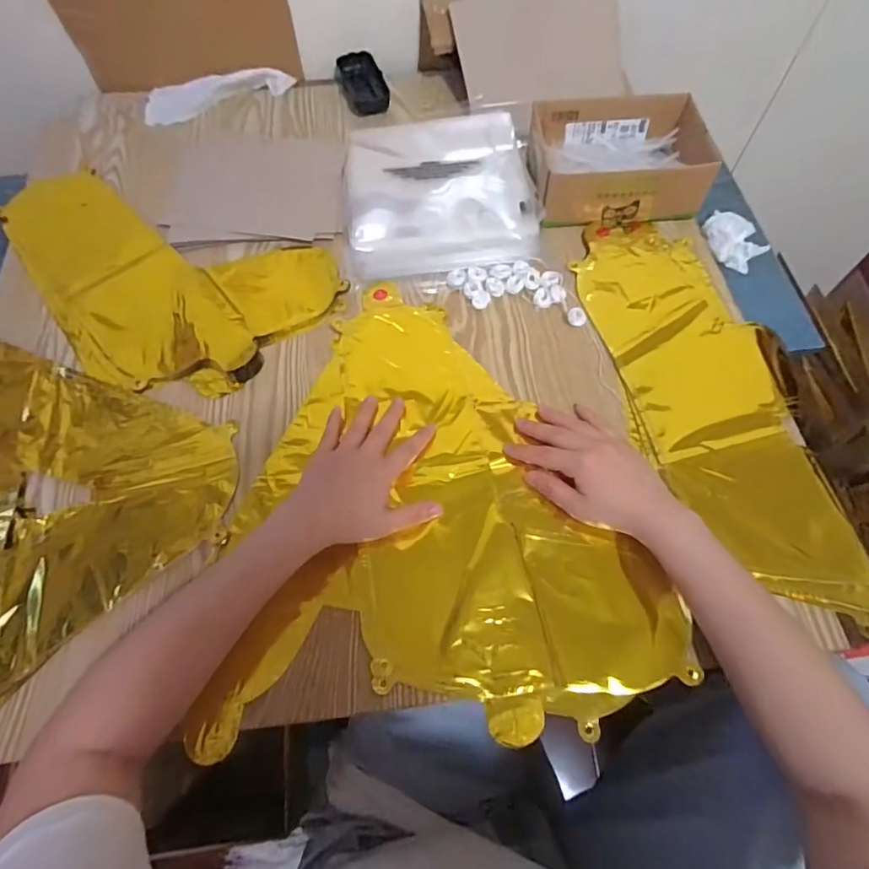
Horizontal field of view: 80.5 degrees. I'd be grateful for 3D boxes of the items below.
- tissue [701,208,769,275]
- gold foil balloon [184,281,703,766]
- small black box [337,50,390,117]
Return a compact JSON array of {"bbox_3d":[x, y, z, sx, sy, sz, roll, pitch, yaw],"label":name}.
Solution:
[{"bbox_3d":[0.339,-0.221,0.580,0.071,0.029,0.062,31,69,15],"label":"tissue"},{"bbox_3d":[0.000,0.041,0.461,0.360,0.014,0.396,-3,65,0],"label":"gold foil balloon"},{"bbox_3d":[-0.097,-0.479,0.697,0.057,0.023,0.108,-19,66,-8],"label":"small black box"}]

